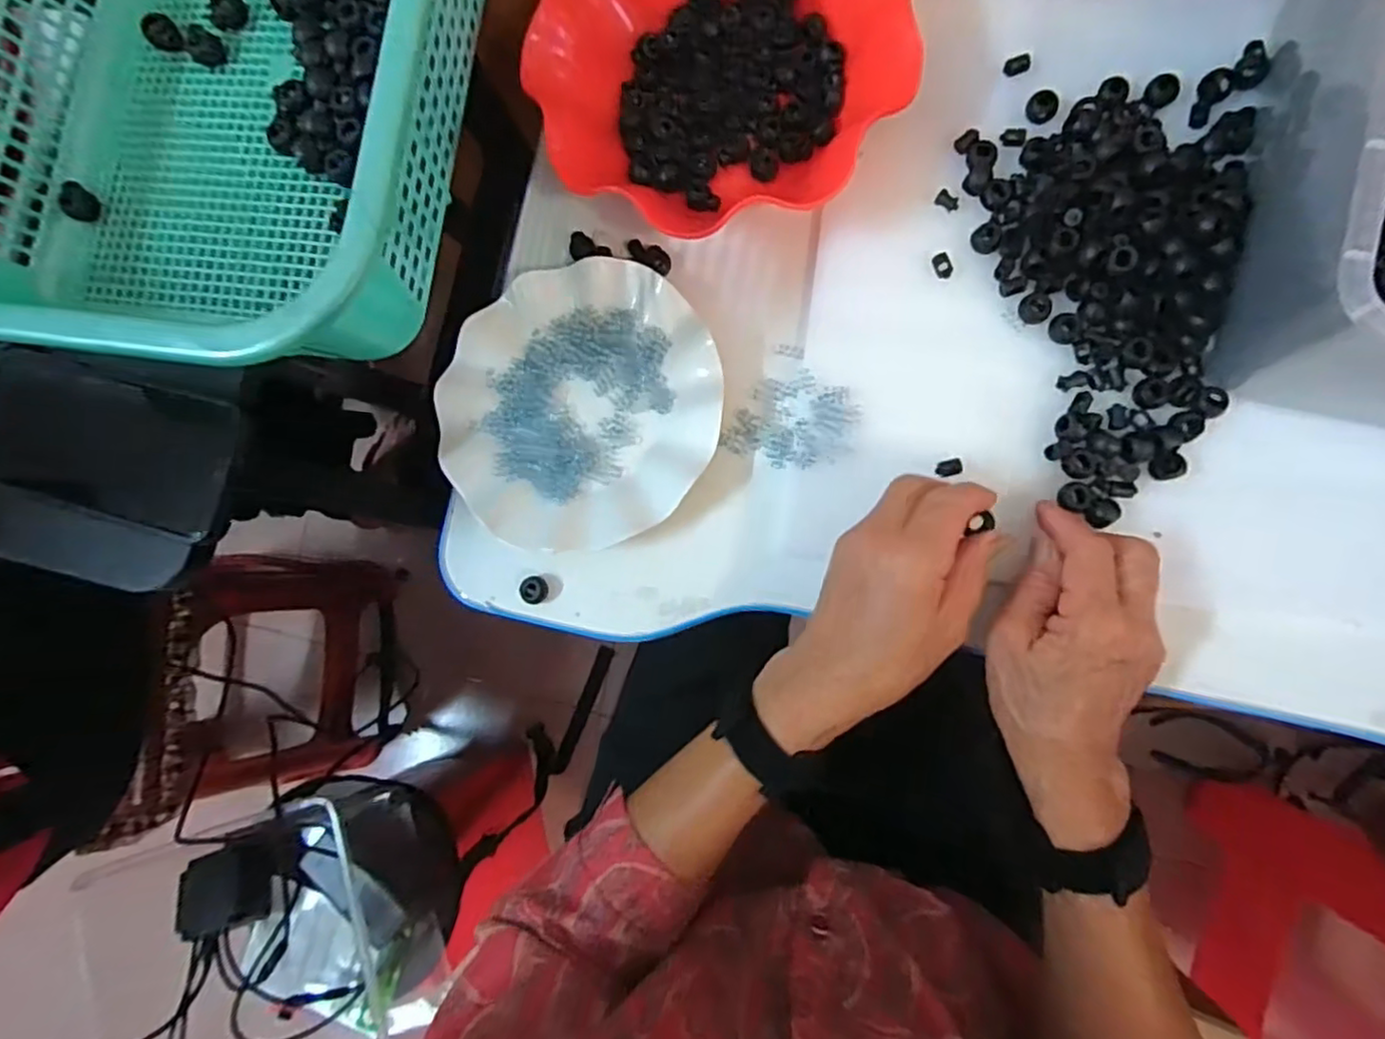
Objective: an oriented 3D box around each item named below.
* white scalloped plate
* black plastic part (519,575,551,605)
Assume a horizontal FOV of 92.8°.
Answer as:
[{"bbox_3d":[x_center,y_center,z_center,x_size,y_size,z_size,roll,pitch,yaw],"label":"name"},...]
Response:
[{"bbox_3d":[-0.073,-0.073,0.420,0.176,0.024,0.178,-1,84,8],"label":"white scalloped plate"},{"bbox_3d":[-0.102,0.045,0.423,0.017,0.014,0.018,-1,84,8],"label":"black plastic part"}]

